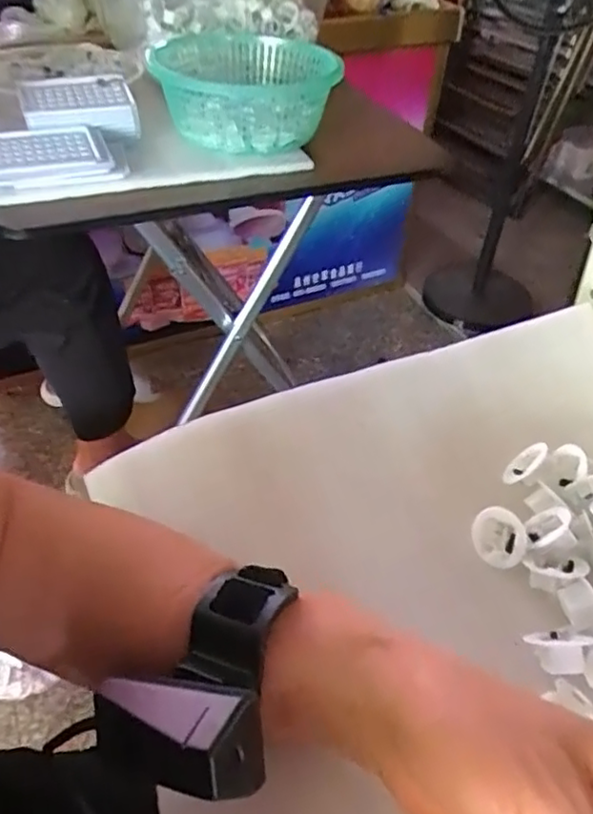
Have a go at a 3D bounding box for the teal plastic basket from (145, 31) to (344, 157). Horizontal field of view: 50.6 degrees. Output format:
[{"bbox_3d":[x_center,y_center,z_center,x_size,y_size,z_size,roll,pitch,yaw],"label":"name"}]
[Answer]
[{"bbox_3d":[-0.076,-0.414,0.818,0.212,0.081,0.227,-12,45,-15],"label":"teal plastic basket"}]

